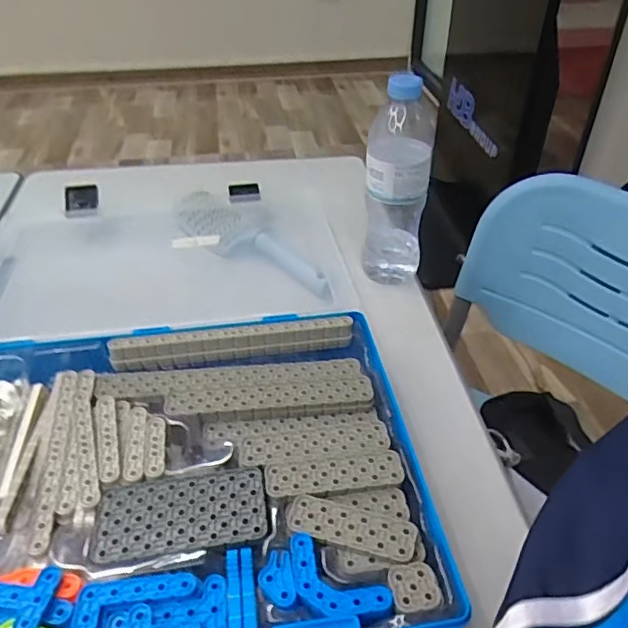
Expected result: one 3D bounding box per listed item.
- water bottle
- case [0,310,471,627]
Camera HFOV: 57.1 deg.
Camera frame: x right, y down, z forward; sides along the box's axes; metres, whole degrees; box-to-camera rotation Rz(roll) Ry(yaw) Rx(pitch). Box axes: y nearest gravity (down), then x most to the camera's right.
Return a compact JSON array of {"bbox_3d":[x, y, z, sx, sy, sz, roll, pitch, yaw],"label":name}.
[{"bbox_3d":[0.087,-0.138,0.603,0.065,0.214,0.081,6,41,8],"label":"water bottle"},{"bbox_3d":[-0.113,0.119,0.396,0.355,0.073,0.273,-7,40,-7],"label":"case"}]

